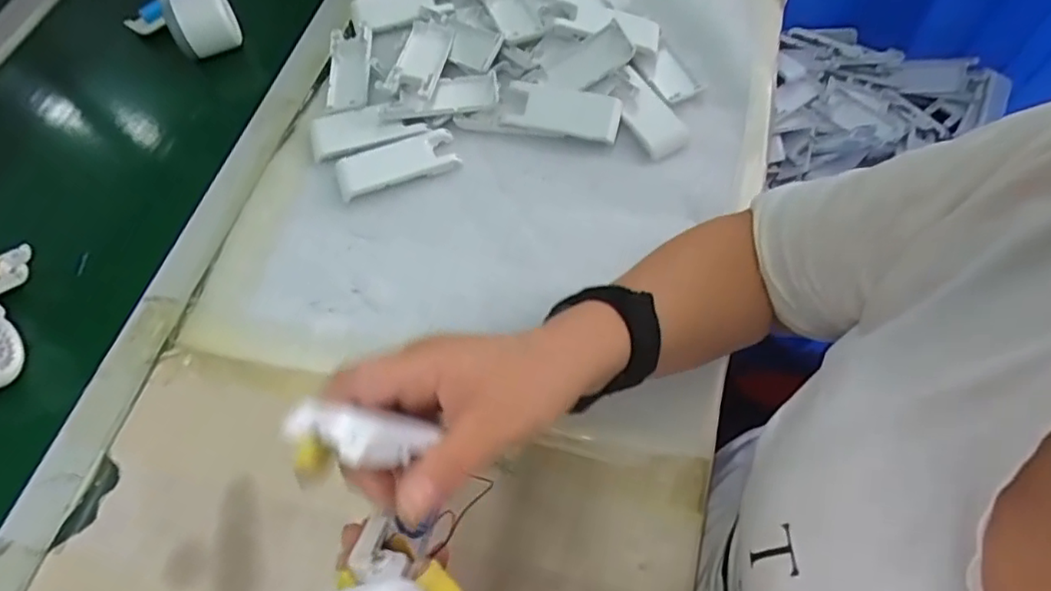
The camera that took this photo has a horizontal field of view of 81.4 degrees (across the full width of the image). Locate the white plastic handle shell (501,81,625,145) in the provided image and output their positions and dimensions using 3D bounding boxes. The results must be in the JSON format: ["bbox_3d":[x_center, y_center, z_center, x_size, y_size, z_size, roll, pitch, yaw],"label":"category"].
[{"bbox_3d":[0.032,-0.158,0.532,0.099,0.016,0.040,15,90,8],"label":"white plastic handle shell"}]

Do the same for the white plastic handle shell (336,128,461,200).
[{"bbox_3d":[-0.109,-0.113,0.518,0.100,0.009,0.040,-21,63,-7],"label":"white plastic handle shell"}]

